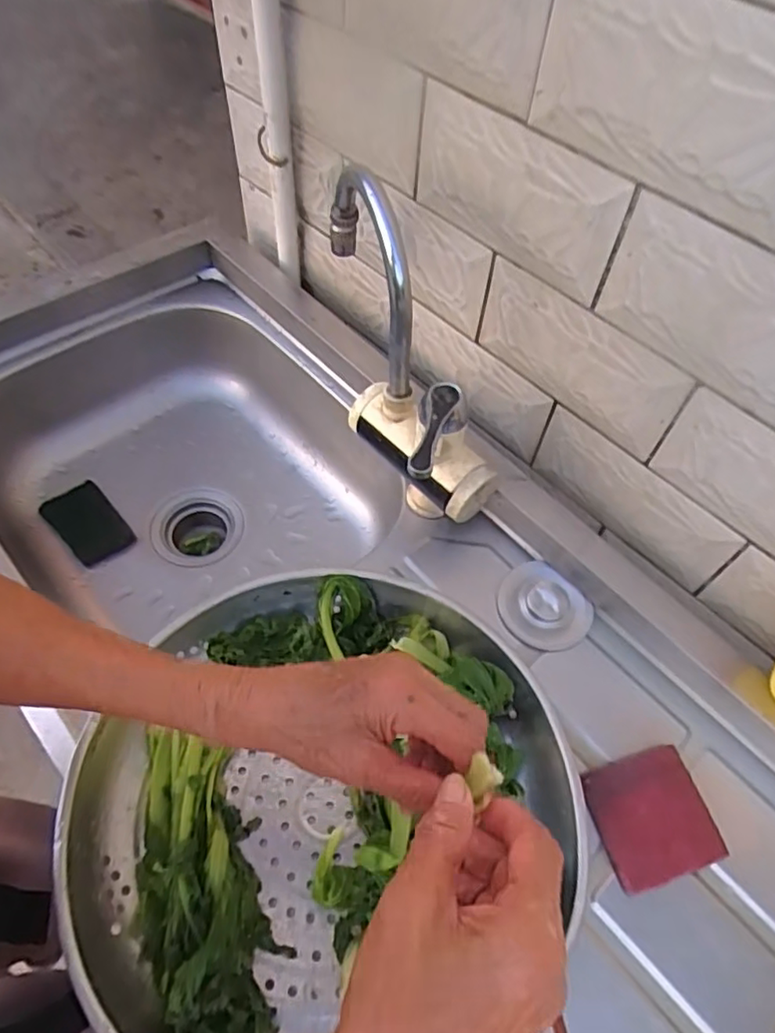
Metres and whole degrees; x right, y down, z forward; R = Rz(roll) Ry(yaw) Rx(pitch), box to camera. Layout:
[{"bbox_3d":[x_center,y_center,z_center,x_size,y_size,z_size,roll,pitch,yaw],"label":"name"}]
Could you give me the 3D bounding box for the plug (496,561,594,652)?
[{"bbox_3d":[0.141,0.081,0.553,0.076,0.016,0.080,2,57,-2],"label":"plug"}]

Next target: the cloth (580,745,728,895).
[{"bbox_3d":[0.200,0.227,0.462,0.083,0.012,0.084,-12,59,-11],"label":"cloth"}]

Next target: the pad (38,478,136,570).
[{"bbox_3d":[-0.357,0.008,0.728,0.066,0.006,0.101,-40,86,-24],"label":"pad"}]

